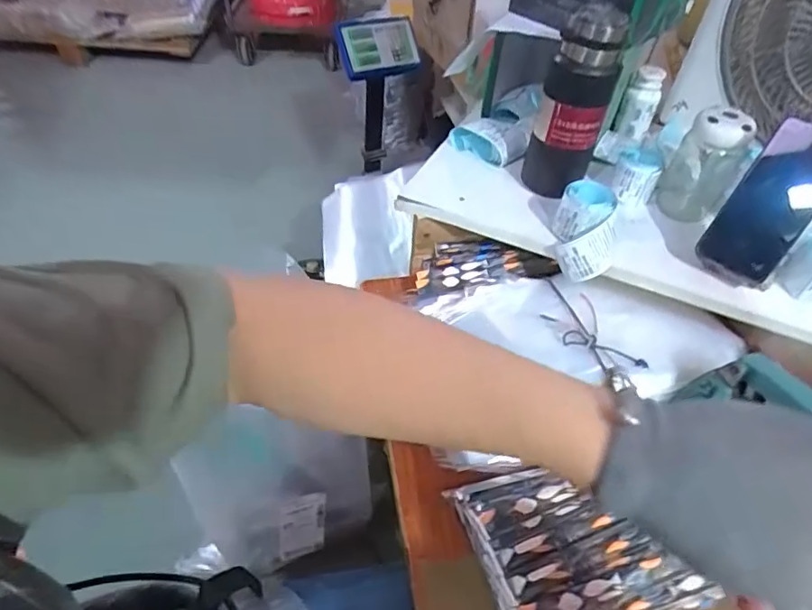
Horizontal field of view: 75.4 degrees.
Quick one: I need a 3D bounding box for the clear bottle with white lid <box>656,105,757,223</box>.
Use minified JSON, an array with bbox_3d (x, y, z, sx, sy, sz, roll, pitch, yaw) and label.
[{"bbox_3d":[0.376,-0.173,0.655,0.078,0.148,0.078,26,50,19],"label":"clear bottle with white lid"}]

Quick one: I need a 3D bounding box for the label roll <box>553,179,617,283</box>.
[{"bbox_3d":[0.211,-0.090,0.624,0.068,0.073,0.097,9,47,4],"label":"label roll"}]

